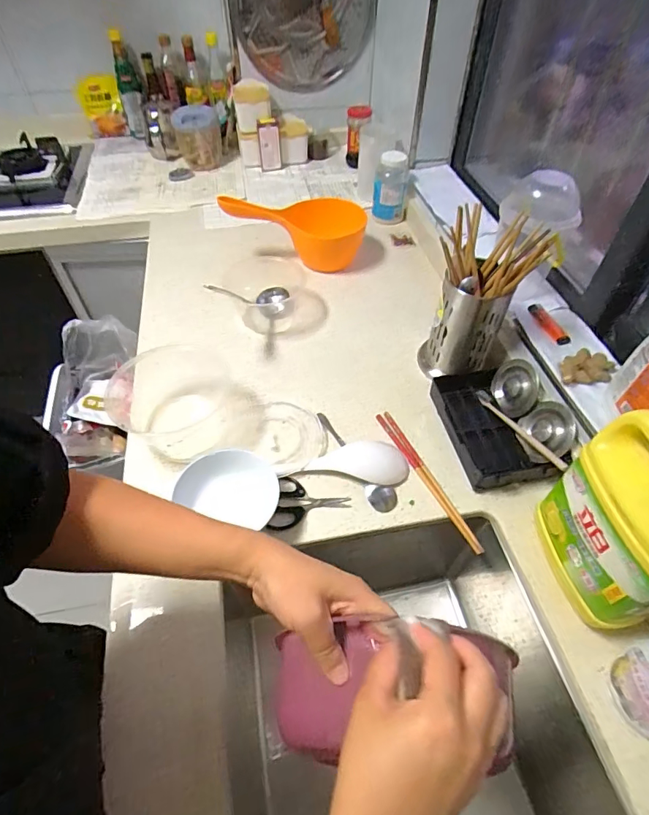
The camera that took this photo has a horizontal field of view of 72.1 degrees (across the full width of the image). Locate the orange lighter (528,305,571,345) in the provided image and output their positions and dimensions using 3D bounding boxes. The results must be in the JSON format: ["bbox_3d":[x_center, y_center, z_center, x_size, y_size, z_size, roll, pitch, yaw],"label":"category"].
[{"bbox_3d":[0.341,-0.129,0.683,0.024,0.011,0.088,-17,52,-14],"label":"orange lighter"}]

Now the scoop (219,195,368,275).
[{"bbox_3d":[-0.059,-0.359,0.902,0.269,0.140,0.120,-10,51,-8],"label":"scoop"}]

